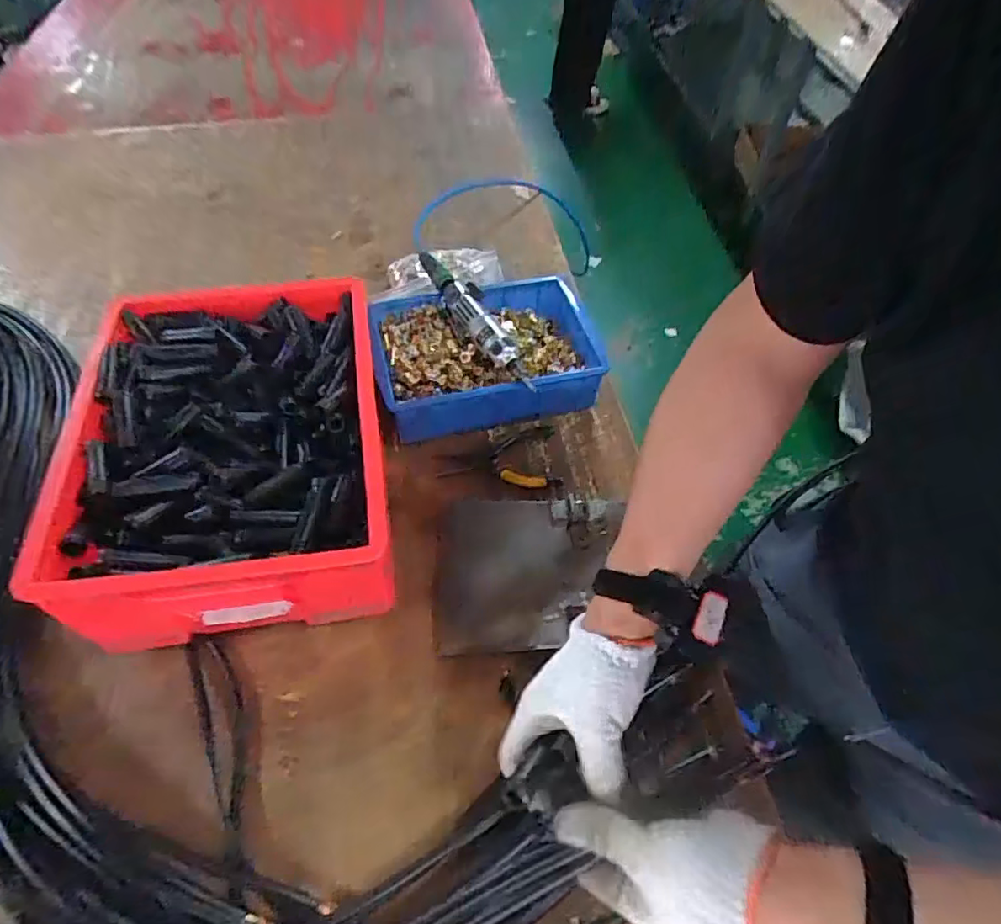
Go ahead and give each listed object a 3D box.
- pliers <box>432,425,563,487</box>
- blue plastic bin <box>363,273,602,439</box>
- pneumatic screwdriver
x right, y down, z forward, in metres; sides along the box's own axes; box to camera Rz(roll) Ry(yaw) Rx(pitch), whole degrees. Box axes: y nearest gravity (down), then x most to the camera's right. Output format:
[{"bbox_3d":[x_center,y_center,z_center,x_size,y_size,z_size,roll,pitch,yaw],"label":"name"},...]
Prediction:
[{"bbox_3d":[0.002,0.005,0.739,0.162,0.016,0.089,-13,57,-10],"label":"pliers"},{"bbox_3d":[-0.023,-0.156,0.817,0.302,0.088,0.217,-13,57,-10],"label":"blue plastic bin"},{"bbox_3d":[-0.032,-0.199,0.776,0.058,0.049,0.276,-24,58,-17],"label":"pneumatic screwdriver"}]

